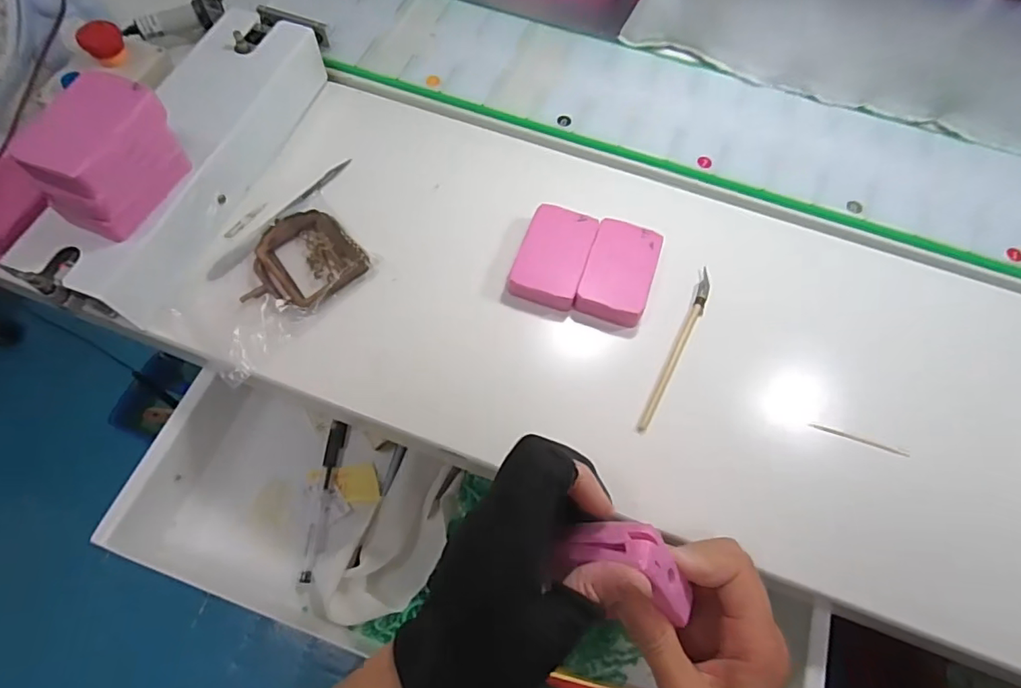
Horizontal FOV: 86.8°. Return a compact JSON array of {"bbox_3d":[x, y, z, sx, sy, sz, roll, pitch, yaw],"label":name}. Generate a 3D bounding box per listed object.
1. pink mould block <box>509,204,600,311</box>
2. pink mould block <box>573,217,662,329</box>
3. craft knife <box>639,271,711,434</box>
[{"bbox_3d":[0.031,-0.062,0.375,0.045,0.013,0.074,17,66,6],"label":"pink mould block"},{"bbox_3d":[0.074,-0.048,0.372,0.046,0.014,0.078,17,66,6],"label":"pink mould block"},{"bbox_3d":[0.112,0.002,0.358,0.007,0.004,0.129,26,67,9],"label":"craft knife"}]

